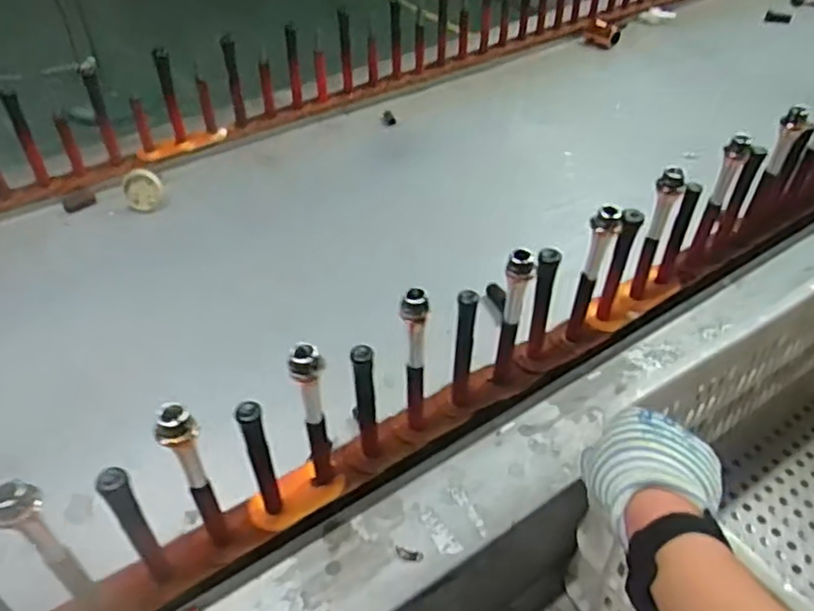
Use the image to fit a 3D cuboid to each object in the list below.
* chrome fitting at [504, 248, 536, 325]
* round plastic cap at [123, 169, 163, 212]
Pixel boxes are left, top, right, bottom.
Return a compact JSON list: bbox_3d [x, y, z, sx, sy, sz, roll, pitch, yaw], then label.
[{"bbox_3d":[0.100,-0.014,0.598,0.023,0.087,0.018,10,47,9],"label":"chrome fitting"},{"bbox_3d":[-0.386,-0.170,0.973,0.056,0.058,0.019,-9,21,-1],"label":"round plastic cap"}]

